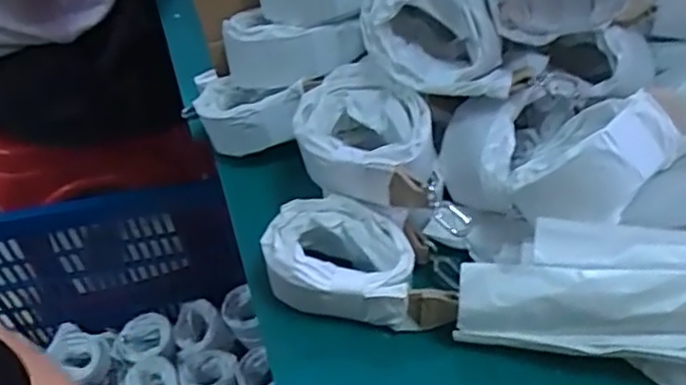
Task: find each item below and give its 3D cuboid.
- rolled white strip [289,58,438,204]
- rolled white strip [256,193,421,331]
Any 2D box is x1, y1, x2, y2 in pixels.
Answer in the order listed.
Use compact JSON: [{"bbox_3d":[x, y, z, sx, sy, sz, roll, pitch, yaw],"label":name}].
[{"bbox_3d":[0.018,-0.040,0.496,0.104,0.055,0.088,19,52,21],"label":"rolled white strip"},{"bbox_3d":[-0.002,0.049,0.475,0.100,0.051,0.080,0,48,5],"label":"rolled white strip"}]

